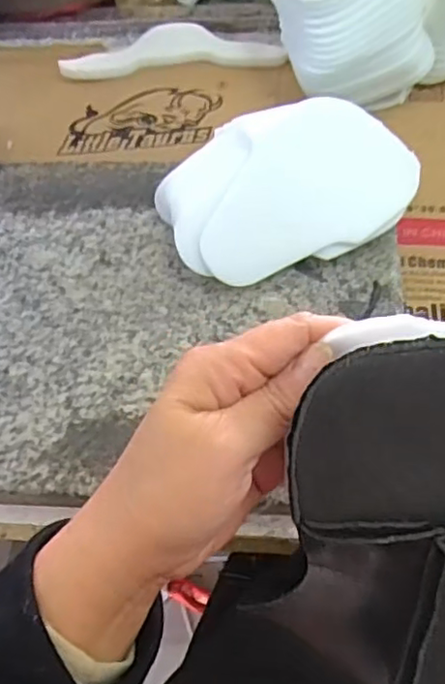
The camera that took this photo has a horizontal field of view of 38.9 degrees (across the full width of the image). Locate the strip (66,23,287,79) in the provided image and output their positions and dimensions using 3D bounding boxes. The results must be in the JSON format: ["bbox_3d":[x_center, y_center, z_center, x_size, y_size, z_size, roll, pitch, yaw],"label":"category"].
[{"bbox_3d":[-0.052,-0.306,0.661,0.228,0.018,0.063,-1,58,4],"label":"strip"}]

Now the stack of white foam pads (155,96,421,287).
[{"bbox_3d":[0.048,-0.116,0.474,0.178,0.047,0.121,-19,58,-7],"label":"stack of white foam pads"}]

